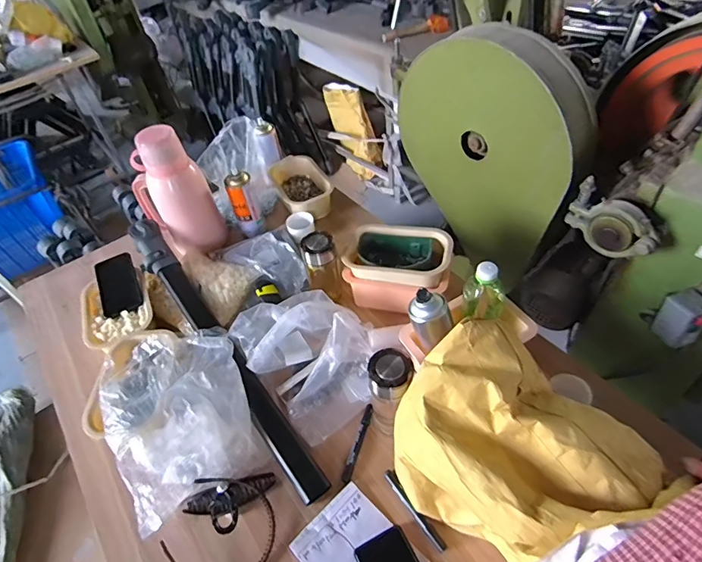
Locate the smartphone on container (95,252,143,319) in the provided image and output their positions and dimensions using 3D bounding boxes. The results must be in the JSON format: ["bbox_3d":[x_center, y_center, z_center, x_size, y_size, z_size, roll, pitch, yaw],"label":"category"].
[{"bbox_3d":[-0.489,0.005,0.928,0.080,0.010,0.164,-29,56,-7],"label":"smartphone on container"}]

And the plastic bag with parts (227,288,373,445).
[{"bbox_3d":[-0.075,0.119,0.804,0.207,0.110,0.259,-37,54,-24],"label":"plastic bag with parts"}]

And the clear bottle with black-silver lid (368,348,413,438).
[{"bbox_3d":[0.063,0.178,0.695,0.065,0.181,0.064,-7,48,0],"label":"clear bottle with black-silver lid"}]

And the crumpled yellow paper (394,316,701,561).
[{"bbox_3d":[0.214,0.237,0.582,0.239,0.234,0.288,-33,52,-21],"label":"crumpled yellow paper"}]

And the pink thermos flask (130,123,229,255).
[{"bbox_3d":[-0.394,-0.199,1.000,0.177,0.274,0.116,-22,49,-13],"label":"pink thermos flask"}]

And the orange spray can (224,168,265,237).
[{"bbox_3d":[-0.254,-0.185,1.062,0.059,0.153,0.057,-3,48,4],"label":"orange spray can"}]

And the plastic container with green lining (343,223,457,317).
[{"bbox_3d":[0.096,-0.020,0.893,0.198,0.126,0.130,9,50,15],"label":"plastic container with green lining"}]

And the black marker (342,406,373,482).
[{"bbox_3d":[0.011,0.264,0.729,0.015,0.017,0.126,12,51,17],"label":"black marker"}]

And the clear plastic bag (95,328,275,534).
[{"bbox_3d":[-0.286,0.219,0.752,0.220,0.099,0.305,-23,50,-13],"label":"clear plastic bag"}]

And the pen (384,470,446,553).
[{"bbox_3d":[0.092,0.337,0.657,0.013,0.015,0.131,-30,51,-19],"label":"pen"}]

